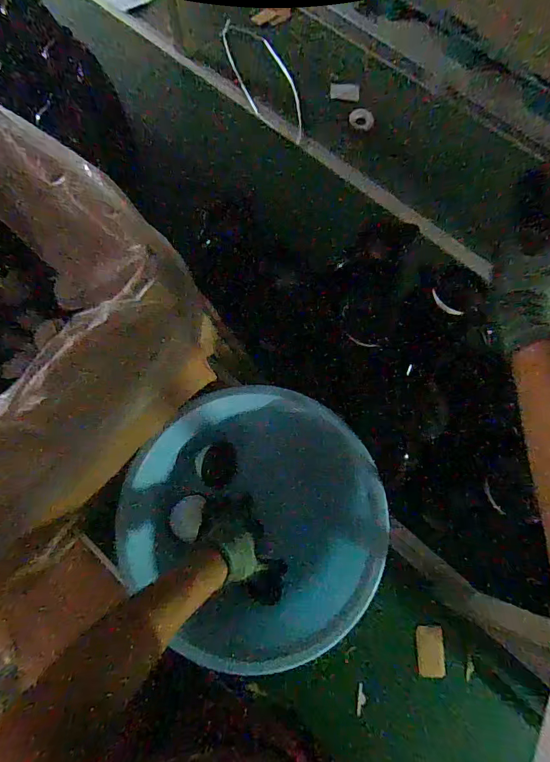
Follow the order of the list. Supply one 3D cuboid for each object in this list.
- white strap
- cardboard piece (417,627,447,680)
[{"bbox_3d":[-0.020,-0.737,0.967,0.122,0.023,0.393,-23,75,-8],"label":"white strap"},{"bbox_3d":[0.248,0.430,0.634,0.040,0.004,0.069,-6,64,23],"label":"cardboard piece"}]

